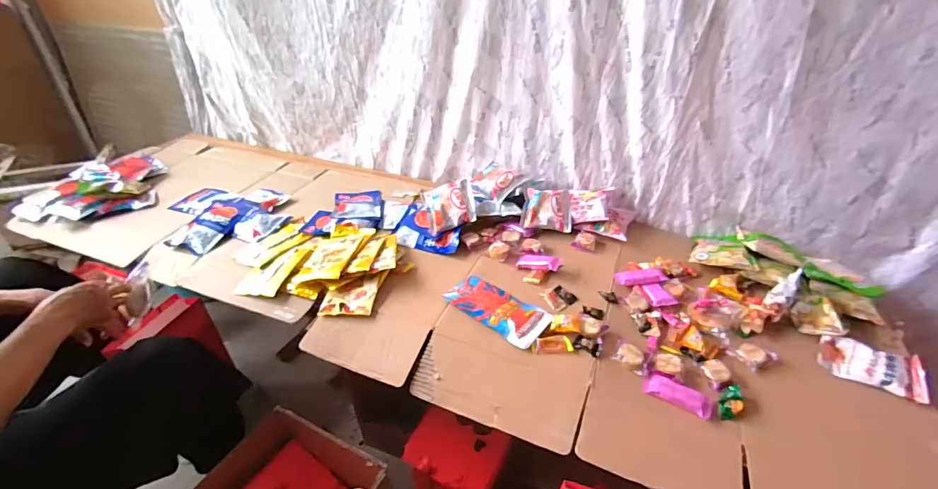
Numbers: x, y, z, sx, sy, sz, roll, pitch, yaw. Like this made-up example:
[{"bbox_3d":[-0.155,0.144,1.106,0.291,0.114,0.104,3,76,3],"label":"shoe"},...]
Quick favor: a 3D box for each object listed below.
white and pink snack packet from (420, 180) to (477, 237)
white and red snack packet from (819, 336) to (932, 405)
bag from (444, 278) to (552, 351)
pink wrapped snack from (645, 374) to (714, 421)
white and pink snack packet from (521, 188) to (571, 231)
[{"bbox_3d":[-0.044,-0.091,0.959,0.117,0.020,0.115,-19,69,4],"label":"white and pink snack packet"},{"bbox_3d":[0.663,0.194,0.679,0.134,0.037,0.068,20,40,25],"label":"white and red snack packet"},{"bbox_3d":[0.053,0.118,0.777,0.195,0.015,0.093,28,44,32],"label":"bag"},{"bbox_3d":[0.330,0.237,0.649,0.097,0.011,0.039,18,39,23],"label":"pink wrapped snack"},{"bbox_3d":[0.186,-0.085,0.981,0.112,0.024,0.105,5,73,2],"label":"white and pink snack packet"}]

